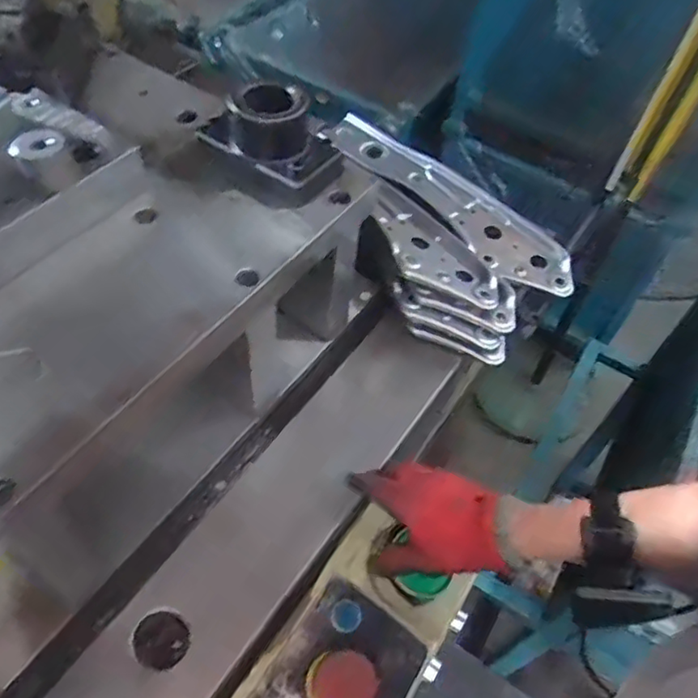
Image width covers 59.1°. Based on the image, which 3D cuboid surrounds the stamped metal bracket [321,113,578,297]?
[{"bbox_3d":[0.143,-0.219,0.921,0.110,0.035,0.448,-36,64,-25],"label":"stamped metal bracket"}]

